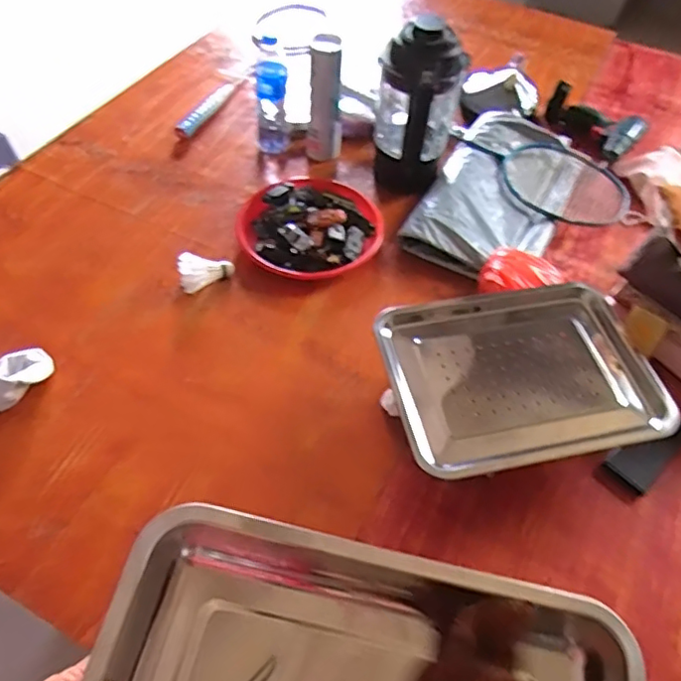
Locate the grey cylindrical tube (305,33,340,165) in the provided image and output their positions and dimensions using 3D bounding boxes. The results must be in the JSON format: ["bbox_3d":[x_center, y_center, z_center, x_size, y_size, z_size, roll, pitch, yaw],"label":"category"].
[{"bbox_3d":[-0.031,-0.451,1.114,0.066,0.217,0.052,-1,53,-4],"label":"grey cylindrical tube"}]

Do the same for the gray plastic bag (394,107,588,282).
[{"bbox_3d":[0.308,-0.290,1.133,0.237,0.043,0.453,25,56,15],"label":"gray plastic bag"}]

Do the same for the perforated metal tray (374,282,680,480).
[{"bbox_3d":[0.239,0.042,0.800,0.349,0.027,0.267,-10,54,-10],"label":"perforated metal tray"}]

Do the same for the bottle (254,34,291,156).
[{"bbox_3d":[-0.134,-0.470,1.156,0.065,0.211,0.056,-6,54,-7],"label":"bottle"}]

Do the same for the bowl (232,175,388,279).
[{"bbox_3d":[-0.058,-0.203,1.045,0.235,0.053,0.237,1,53,-2],"label":"bowl"}]

